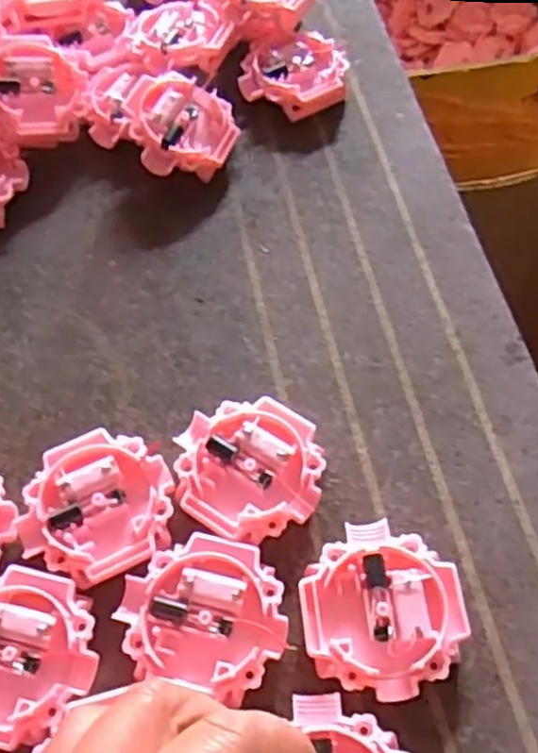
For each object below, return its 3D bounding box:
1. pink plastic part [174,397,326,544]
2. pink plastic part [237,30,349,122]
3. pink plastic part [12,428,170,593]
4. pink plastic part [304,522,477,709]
[{"bbox_3d":[-0.008,0.033,0.266,0.054,0.013,0.051,28,66,17],"label":"pink plastic part"},{"bbox_3d":[0.012,-0.152,0.370,0.053,0.020,0.047,-5,61,0],"label":"pink plastic part"},{"bbox_3d":[-0.062,0.047,0.259,0.054,0.011,0.051,-23,62,-10],"label":"pink plastic part"},{"bbox_3d":[0.038,0.077,0.240,0.051,0.013,0.054,-6,61,-1],"label":"pink plastic part"}]

